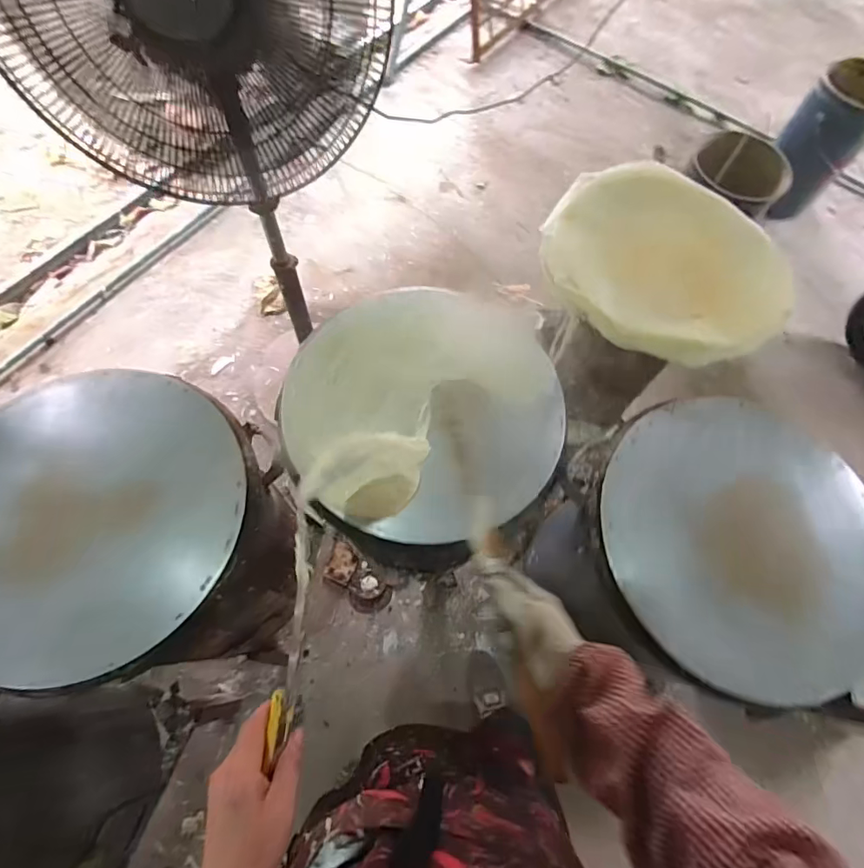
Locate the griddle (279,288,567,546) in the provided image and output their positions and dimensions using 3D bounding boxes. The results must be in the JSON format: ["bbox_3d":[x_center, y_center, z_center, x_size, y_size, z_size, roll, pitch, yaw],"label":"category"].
[{"bbox_3d":[-0.007,-0.035,0.664,0.383,0.053,0.349,1,66,-3],"label":"griddle"}]

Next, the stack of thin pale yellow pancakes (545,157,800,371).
[{"bbox_3d":[0.354,-0.266,0.751,0.382,0.075,0.294,37,69,13],"label":"stack of thin pale yellow pancakes"}]

